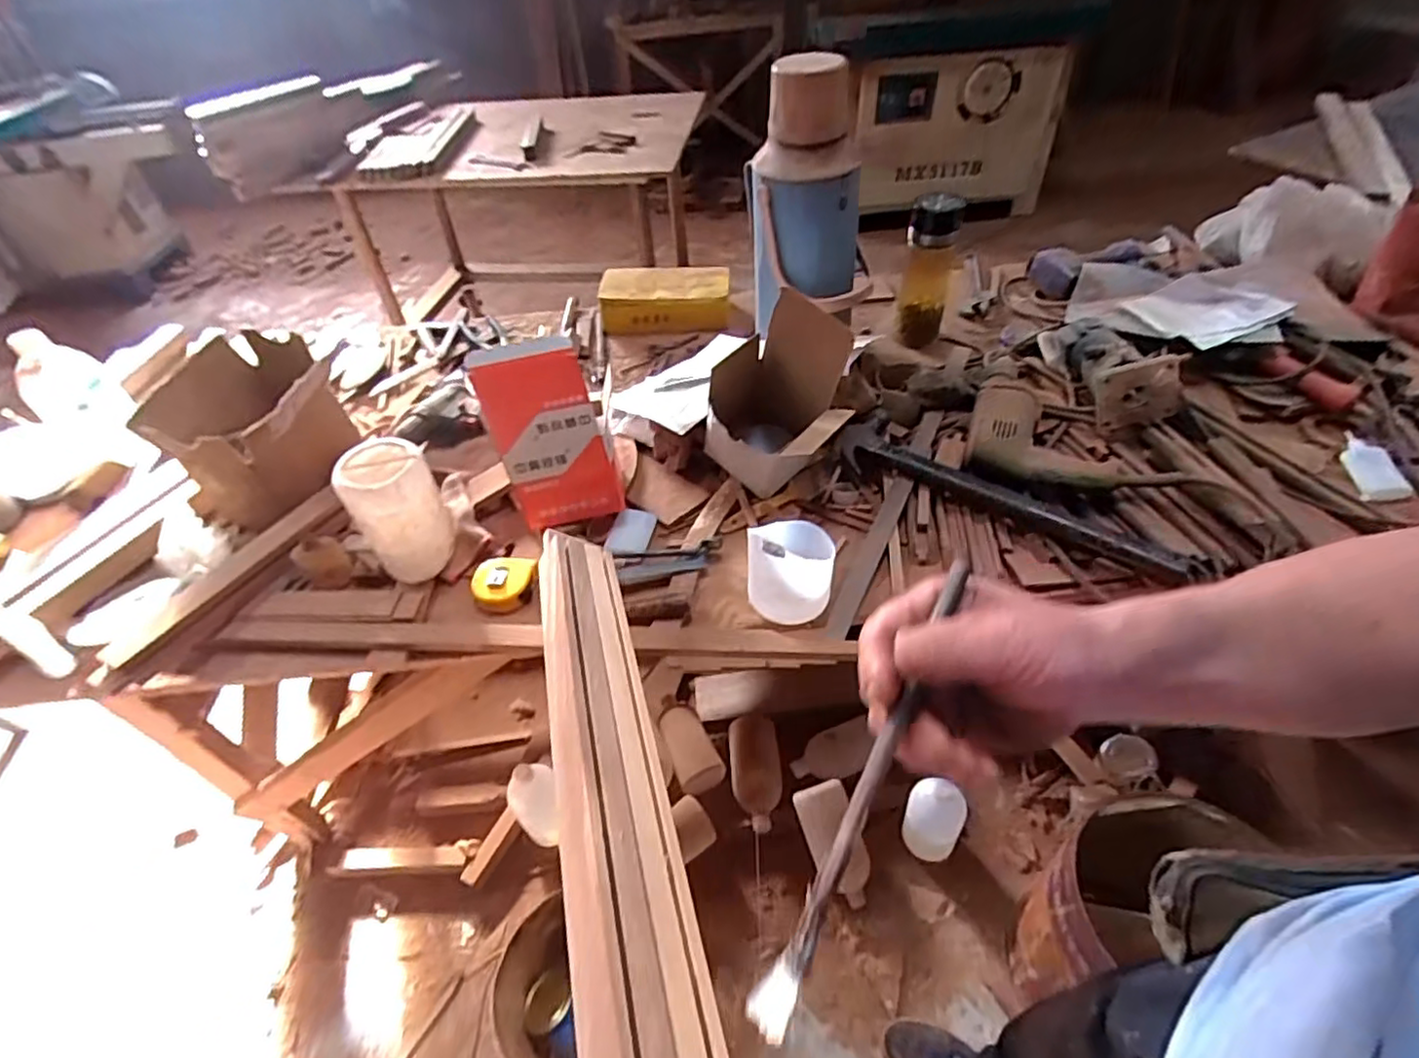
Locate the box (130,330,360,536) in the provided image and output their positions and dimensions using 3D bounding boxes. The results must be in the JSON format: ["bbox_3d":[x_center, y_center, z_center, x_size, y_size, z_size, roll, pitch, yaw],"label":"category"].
[{"bbox_3d":[-0.578,-0.124,0.867,0.164,0.178,0.193,2,46,7],"label":"box"}]

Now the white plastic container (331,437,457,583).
[{"bbox_3d":[-0.356,-0.017,0.771,0.093,0.154,0.086,-21,48,-15],"label":"white plastic container"}]

